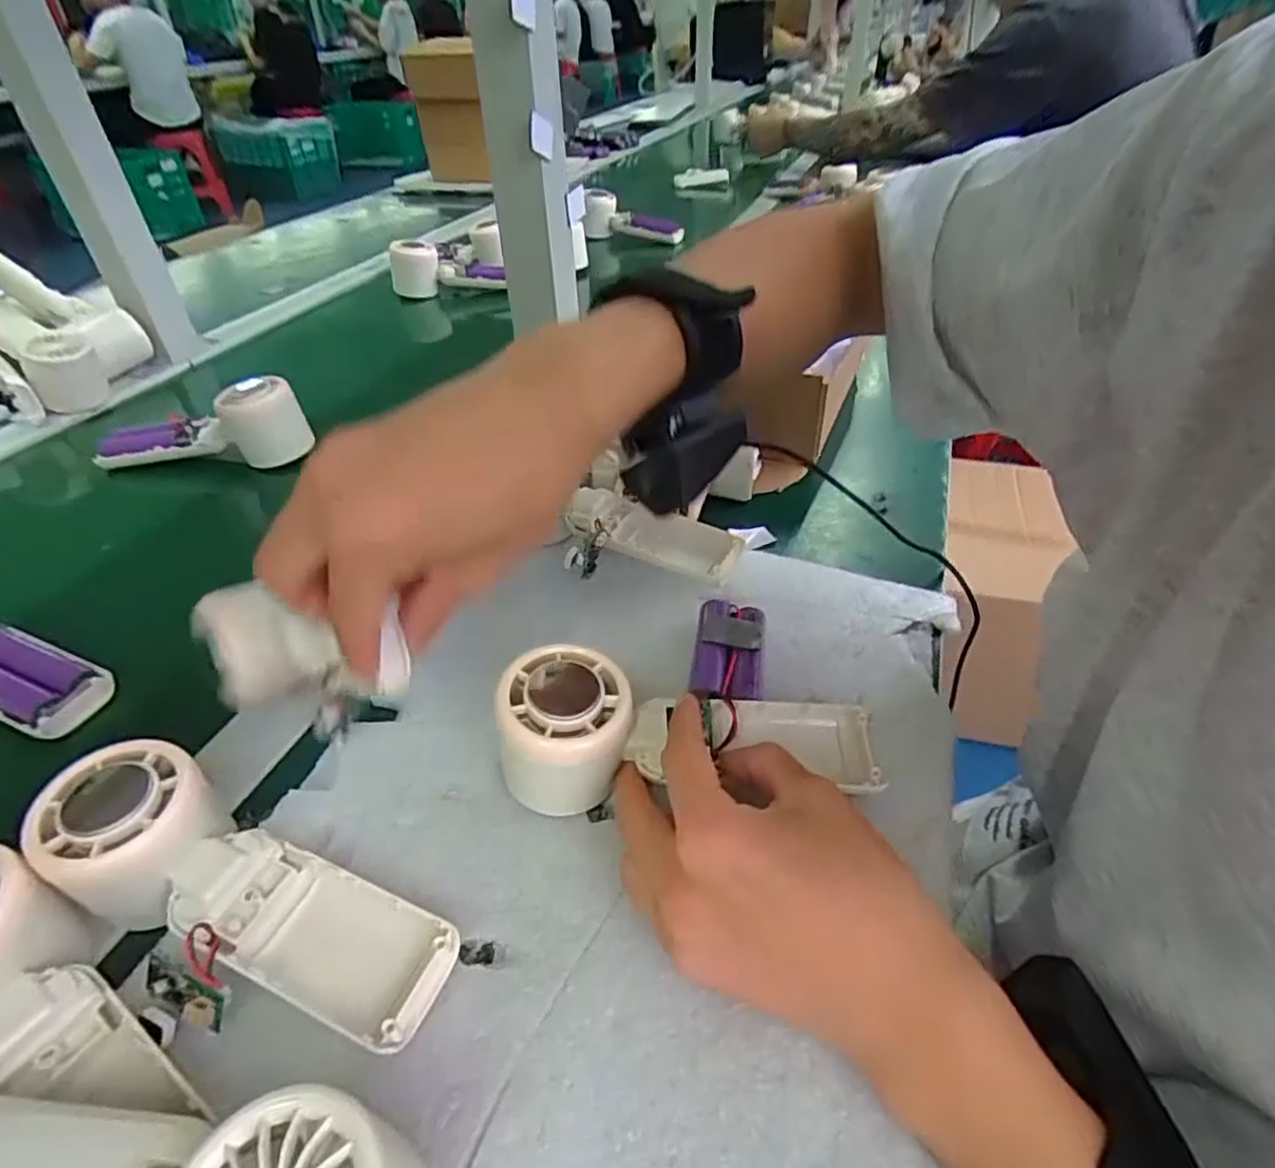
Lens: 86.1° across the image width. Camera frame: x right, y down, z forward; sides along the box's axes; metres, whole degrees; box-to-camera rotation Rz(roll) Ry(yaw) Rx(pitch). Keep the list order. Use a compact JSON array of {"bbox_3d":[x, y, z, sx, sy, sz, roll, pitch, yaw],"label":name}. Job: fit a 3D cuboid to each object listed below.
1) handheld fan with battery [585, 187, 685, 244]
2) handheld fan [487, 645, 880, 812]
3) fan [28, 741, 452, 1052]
[{"bbox_3d":[0.000,-0.561,1.059,0.148,0.062,0.059,16,41,1],"label":"handheld fan with battery"},{"bbox_3d":[0.022,0.071,0.303,0.163,0.055,0.059,3,38,-13],"label":"handheld fan"},{"bbox_3d":[-0.150,0.119,0.263,0.167,0.047,0.057,25,44,7],"label":"fan"}]

